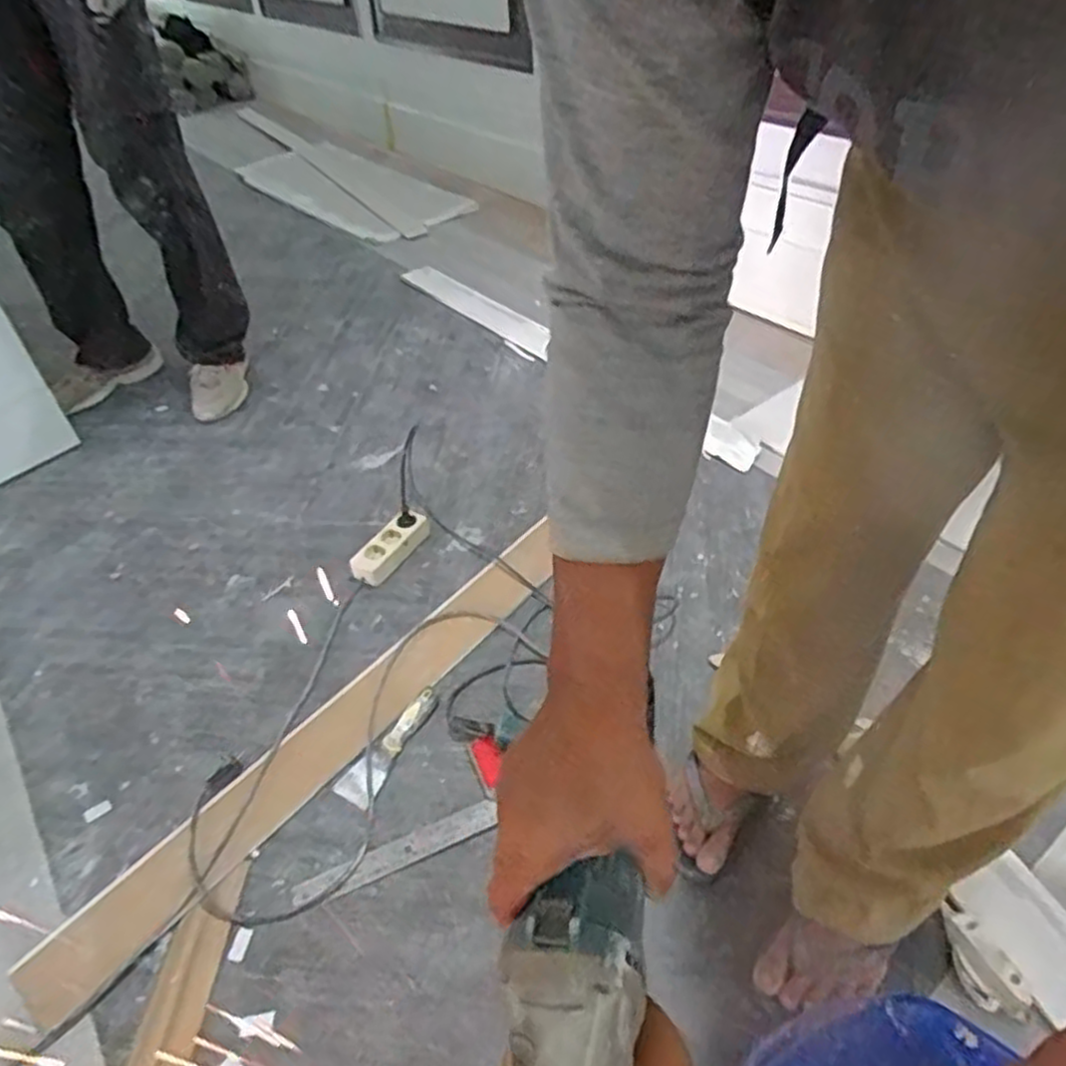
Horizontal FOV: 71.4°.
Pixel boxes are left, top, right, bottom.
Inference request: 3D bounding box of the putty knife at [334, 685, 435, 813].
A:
[{"bbox_3d":[-0.204,0.290,1.034,0.053,0.028,0.180,18,48,22],"label":"putty knife"}]

